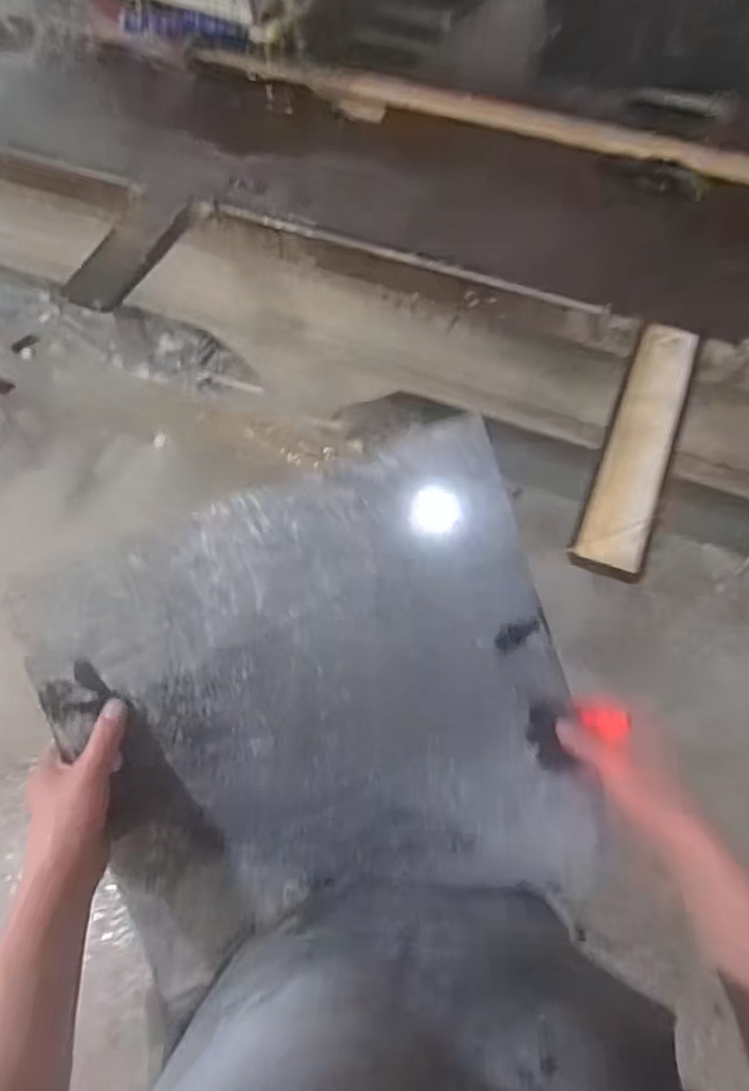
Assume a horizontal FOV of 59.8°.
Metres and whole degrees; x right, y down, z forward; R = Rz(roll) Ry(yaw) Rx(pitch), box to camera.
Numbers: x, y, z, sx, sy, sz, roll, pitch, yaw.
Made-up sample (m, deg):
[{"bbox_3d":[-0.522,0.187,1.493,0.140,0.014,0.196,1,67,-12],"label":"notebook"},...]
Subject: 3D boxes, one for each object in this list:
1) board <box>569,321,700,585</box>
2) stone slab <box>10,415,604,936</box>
[{"bbox_3d":[0.358,-0.137,0.870,0.090,0.029,0.391,20,67,11],"label":"board"},{"bbox_3d":[-0.035,0.152,0.549,0.402,0.012,0.406,-19,96,-5],"label":"stone slab"}]

